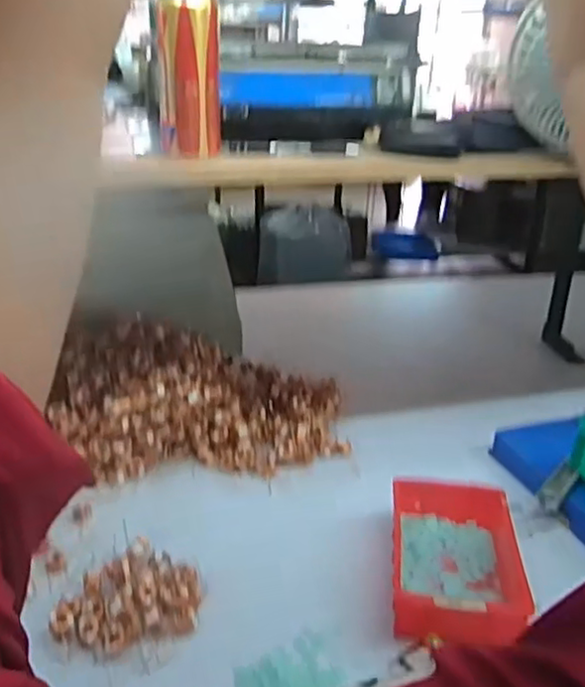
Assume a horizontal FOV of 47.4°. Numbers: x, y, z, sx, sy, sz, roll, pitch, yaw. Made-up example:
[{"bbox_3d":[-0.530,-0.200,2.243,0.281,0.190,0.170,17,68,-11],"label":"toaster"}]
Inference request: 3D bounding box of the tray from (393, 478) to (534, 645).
[{"bbox_3d":[0.173,0.231,0.724,0.130,0.063,0.200,3,26,7],"label":"tray"}]

